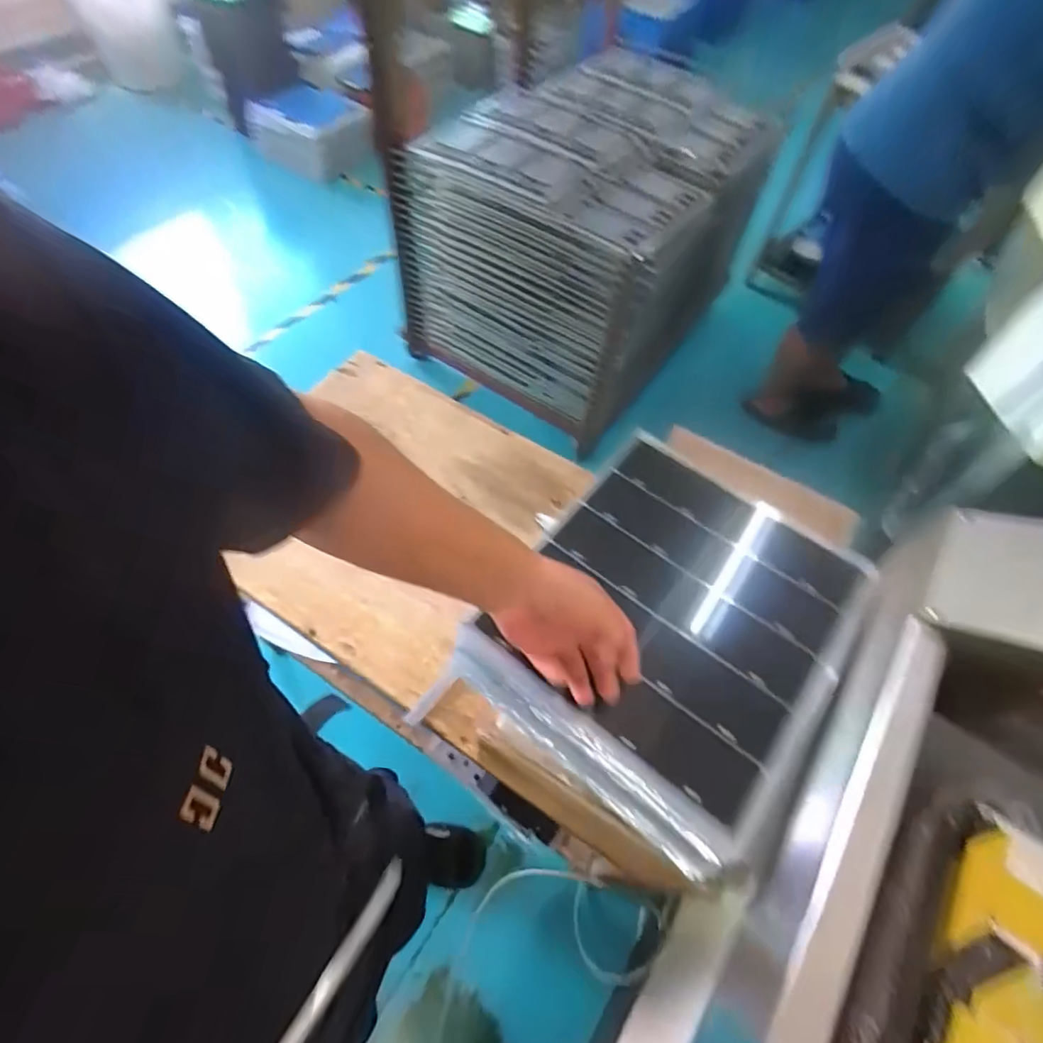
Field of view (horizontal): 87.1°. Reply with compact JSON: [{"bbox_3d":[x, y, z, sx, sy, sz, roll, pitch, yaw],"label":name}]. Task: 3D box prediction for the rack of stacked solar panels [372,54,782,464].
[{"bbox_3d":[0.213,-0.891,1.646,0.734,0.612,0.982,30,61,14],"label":"rack of stacked solar panels"}]

